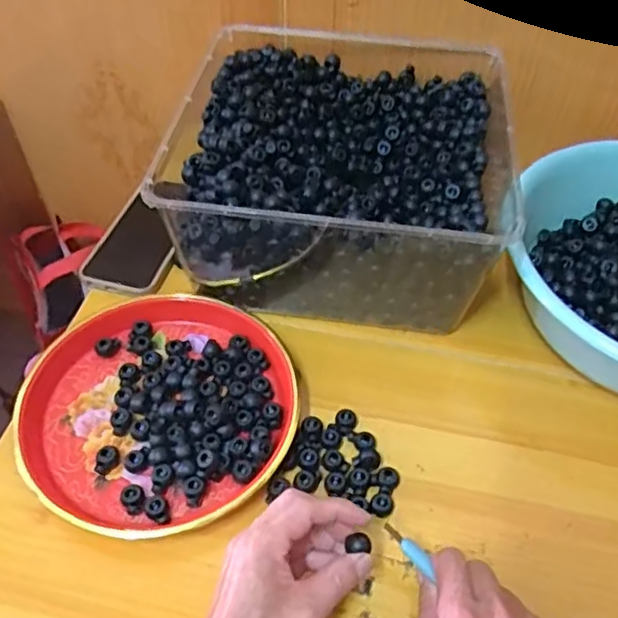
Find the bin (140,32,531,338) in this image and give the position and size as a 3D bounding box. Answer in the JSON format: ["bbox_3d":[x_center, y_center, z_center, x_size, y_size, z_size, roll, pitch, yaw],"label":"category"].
[{"bbox_3d":[0.034,-0.132,0.629,0.280,0.148,0.283,7,50,4],"label":"bin"}]

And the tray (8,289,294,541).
[{"bbox_3d":[-0.122,0.080,0.531,0.216,0.028,0.219,1,50,-1],"label":"tray"}]

